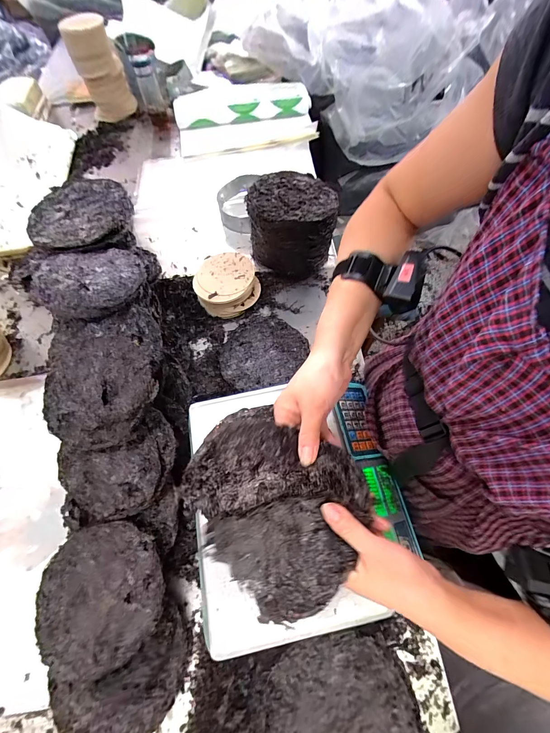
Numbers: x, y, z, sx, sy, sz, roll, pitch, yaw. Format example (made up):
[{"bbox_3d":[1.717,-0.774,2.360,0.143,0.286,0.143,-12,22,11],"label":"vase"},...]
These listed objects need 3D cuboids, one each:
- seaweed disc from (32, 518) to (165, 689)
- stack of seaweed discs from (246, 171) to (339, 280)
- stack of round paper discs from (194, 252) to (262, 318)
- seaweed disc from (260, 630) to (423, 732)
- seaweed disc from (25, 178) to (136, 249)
[{"bbox_3d":[-0.273,0.357,0.469,0.192,0.012,0.192,-1,65,1],"label":"seaweed disc"},{"bbox_3d":[0.044,-0.345,0.760,0.192,0.200,0.193,8,65,6],"label":"stack of seaweed discs"},{"bbox_3d":[-0.122,-0.211,0.767,0.158,0.068,0.151,-21,66,-8],"label":"stack of round paper discs"},{"bbox_3d":[0.088,0.485,0.403,0.202,0.014,0.186,-1,65,1],"label":"seaweed disc"},{"bbox_3d":[-0.480,-0.386,0.737,0.230,0.043,0.298,-9,57,-12],"label":"seaweed disc"}]

